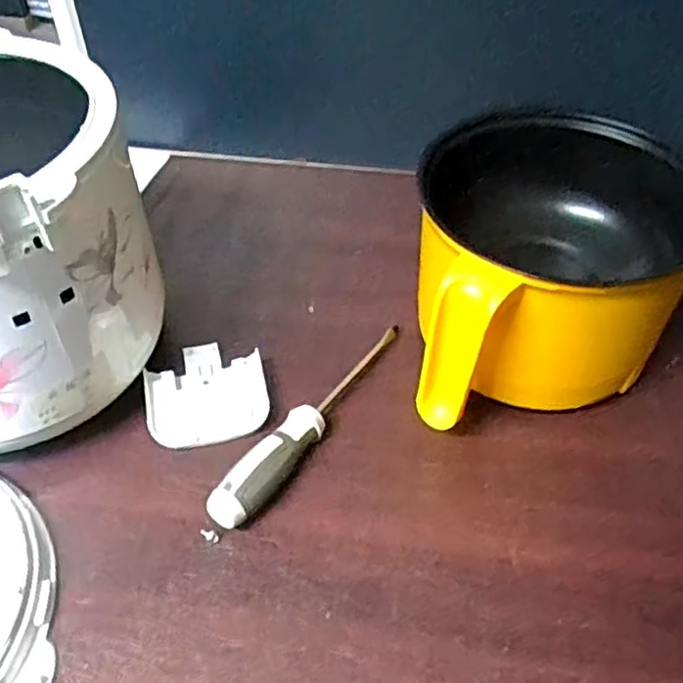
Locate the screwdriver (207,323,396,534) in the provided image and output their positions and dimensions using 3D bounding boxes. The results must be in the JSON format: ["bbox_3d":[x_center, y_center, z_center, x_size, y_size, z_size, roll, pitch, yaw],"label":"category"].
[{"bbox_3d":[-0.014,0.045,0.452,0.023,0.026,0.186,26,51,23],"label":"screwdriver"}]

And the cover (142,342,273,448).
[{"bbox_3d":[-0.088,0.032,0.471,0.076,0.014,0.081,-10,46,-10],"label":"cover"}]

